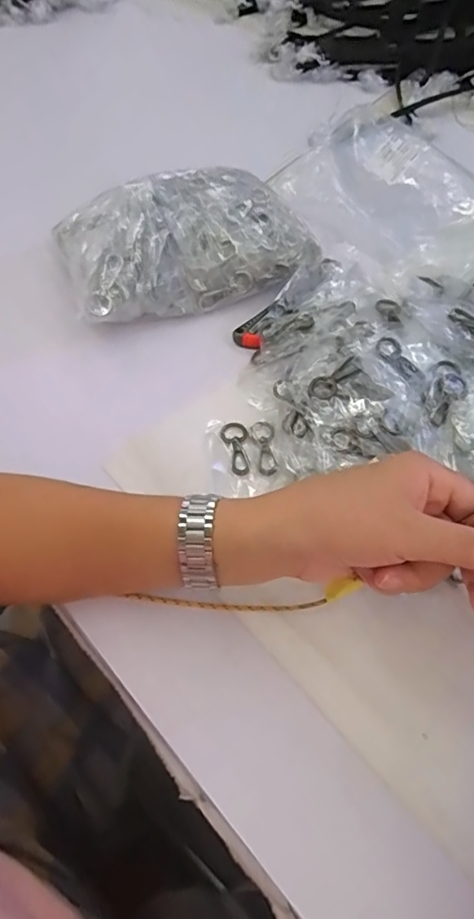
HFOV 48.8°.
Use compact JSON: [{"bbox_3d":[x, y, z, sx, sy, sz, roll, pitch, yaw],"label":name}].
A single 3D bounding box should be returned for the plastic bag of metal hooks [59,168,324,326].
[{"bbox_3d":[-0.050,-0.212,0.511,0.226,0.071,0.127,-14,61,-8],"label":"plastic bag of metal hooks"}]

